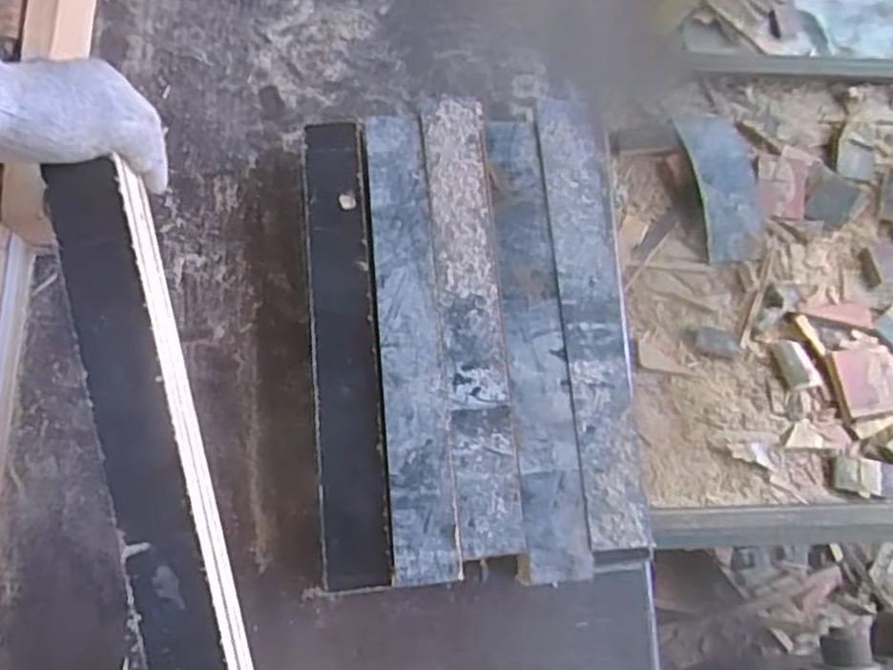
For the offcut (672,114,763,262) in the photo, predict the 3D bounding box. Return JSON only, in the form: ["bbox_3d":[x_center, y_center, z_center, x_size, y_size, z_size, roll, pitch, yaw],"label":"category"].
[{"bbox_3d":[0.285,-0.157,0.750,0.065,0.034,0.168,-10,69,-1],"label":"offcut"}]

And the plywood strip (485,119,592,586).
[{"bbox_3d":[0.068,0.000,0.569,0.051,0.006,0.370,-1,75,-6],"label":"plywood strip"}]

